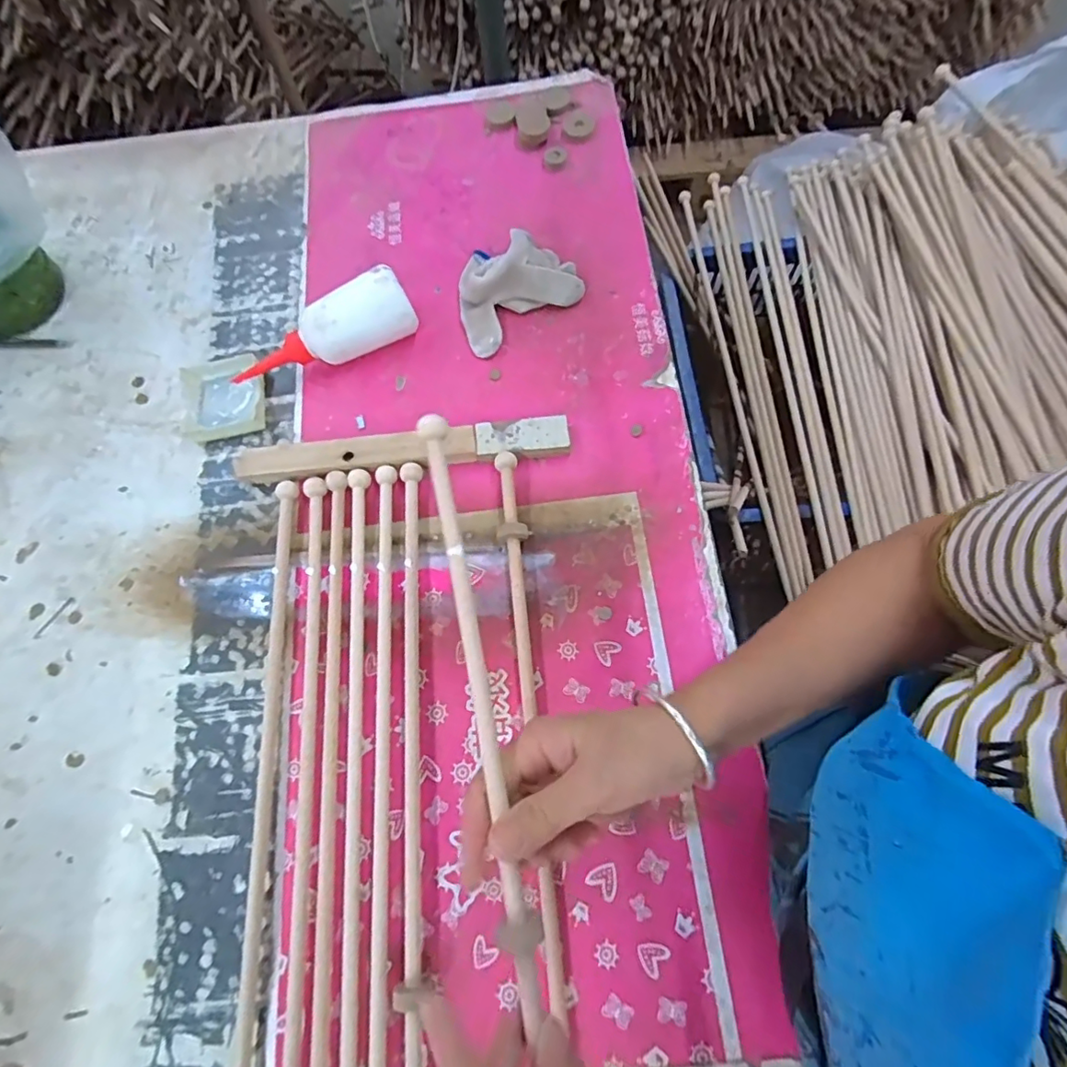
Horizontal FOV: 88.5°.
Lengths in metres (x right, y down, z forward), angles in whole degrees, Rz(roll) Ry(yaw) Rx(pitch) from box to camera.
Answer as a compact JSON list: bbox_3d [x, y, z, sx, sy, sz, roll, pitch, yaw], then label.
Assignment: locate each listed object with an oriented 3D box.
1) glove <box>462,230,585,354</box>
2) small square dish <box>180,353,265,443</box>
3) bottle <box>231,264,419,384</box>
[{"bbox_3d":[-0.026,-0.246,0.527,0.119,0.037,0.099,-33,72,-9],"label":"glove"},{"bbox_3d":[-0.297,-0.131,0.522,0.079,0.014,0.088,-13,71,-2],"label":"small square dish"},{"bbox_3d":[-0.192,-0.186,0.510,0.168,0.053,0.049,-22,71,9],"label":"bottle"}]

